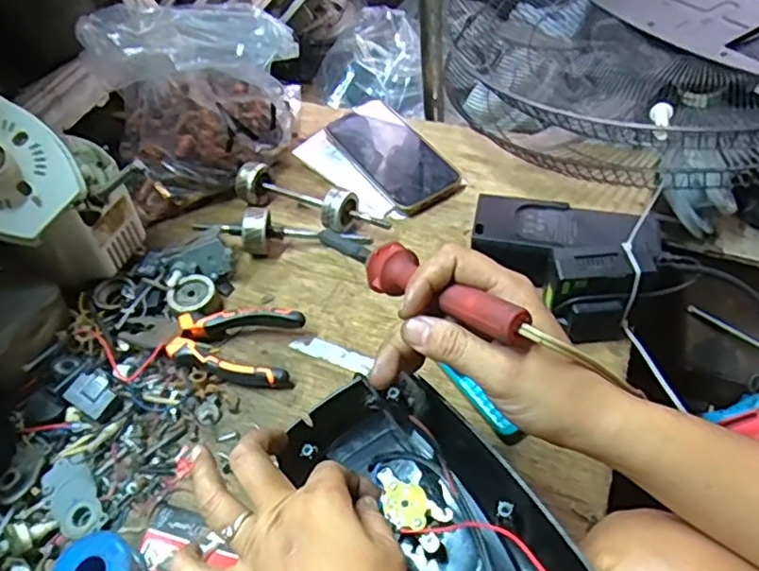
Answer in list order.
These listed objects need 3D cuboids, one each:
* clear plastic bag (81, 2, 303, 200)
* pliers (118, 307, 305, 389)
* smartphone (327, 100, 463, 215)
[{"bbox_3d":[-0.187,-0.206,0.645,0.182,0.177,0.154,-22,51,-12],"label":"clear plastic bag"},{"bbox_3d":[-0.144,0.050,0.539,0.148,0.028,0.063,3,50,8],"label":"pliers"},{"bbox_3d":[0.016,-0.142,0.679,0.080,0.015,0.152,-31,63,-17],"label":"smartphone"}]

